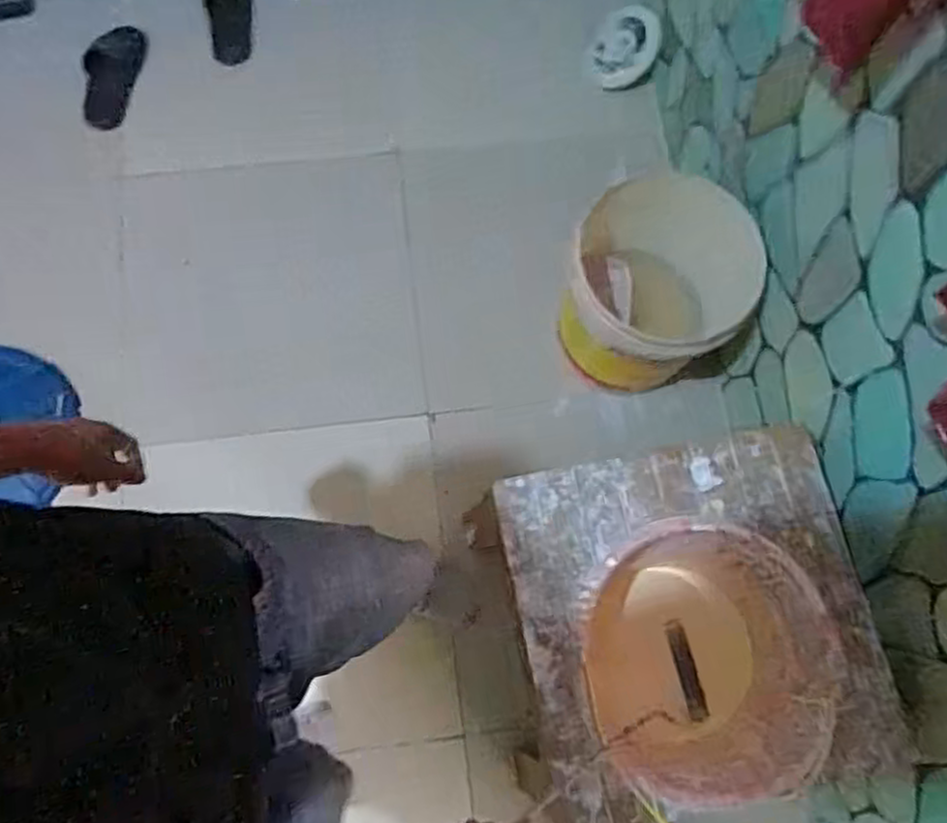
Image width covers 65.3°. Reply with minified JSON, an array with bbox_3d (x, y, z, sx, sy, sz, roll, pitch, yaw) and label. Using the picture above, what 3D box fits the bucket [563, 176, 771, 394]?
[{"bbox_3d":[0.335,-0.223,1.356,0.303,0.304,0.282,1,75,-2],"label":"bucket"}]

